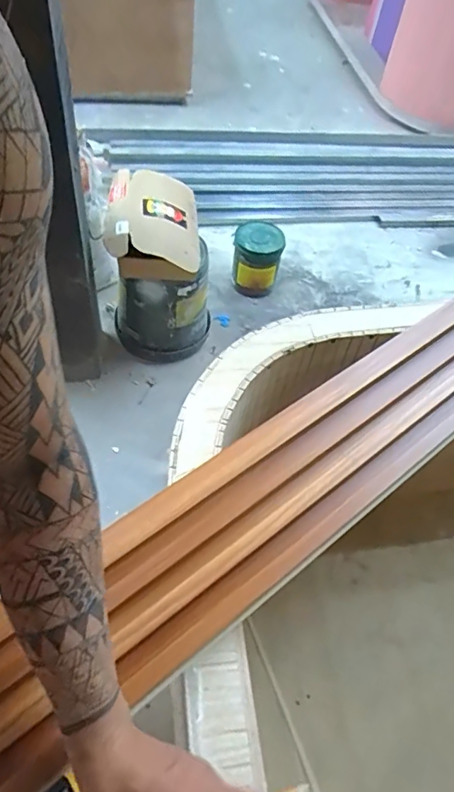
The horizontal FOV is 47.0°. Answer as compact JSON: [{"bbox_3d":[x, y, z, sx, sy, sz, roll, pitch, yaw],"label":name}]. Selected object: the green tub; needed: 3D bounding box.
[{"bbox_3d":[0.101,-0.473,1.849,0.171,0.215,0.200,13,55,2],"label":"green tub"}]

